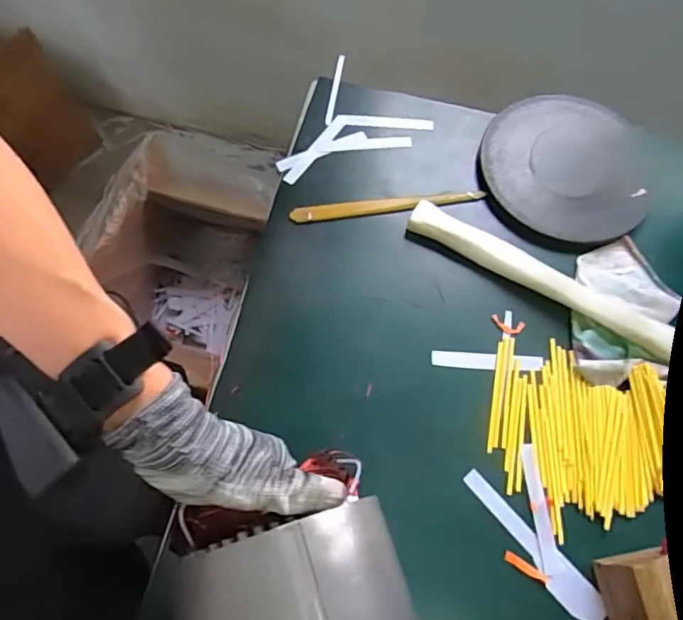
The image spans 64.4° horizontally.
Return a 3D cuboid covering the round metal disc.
[{"bbox_3d":[0.254,-0.168,0.620,0.176,0.019,0.191,1,68,-2],"label":"round metal disc"}]

